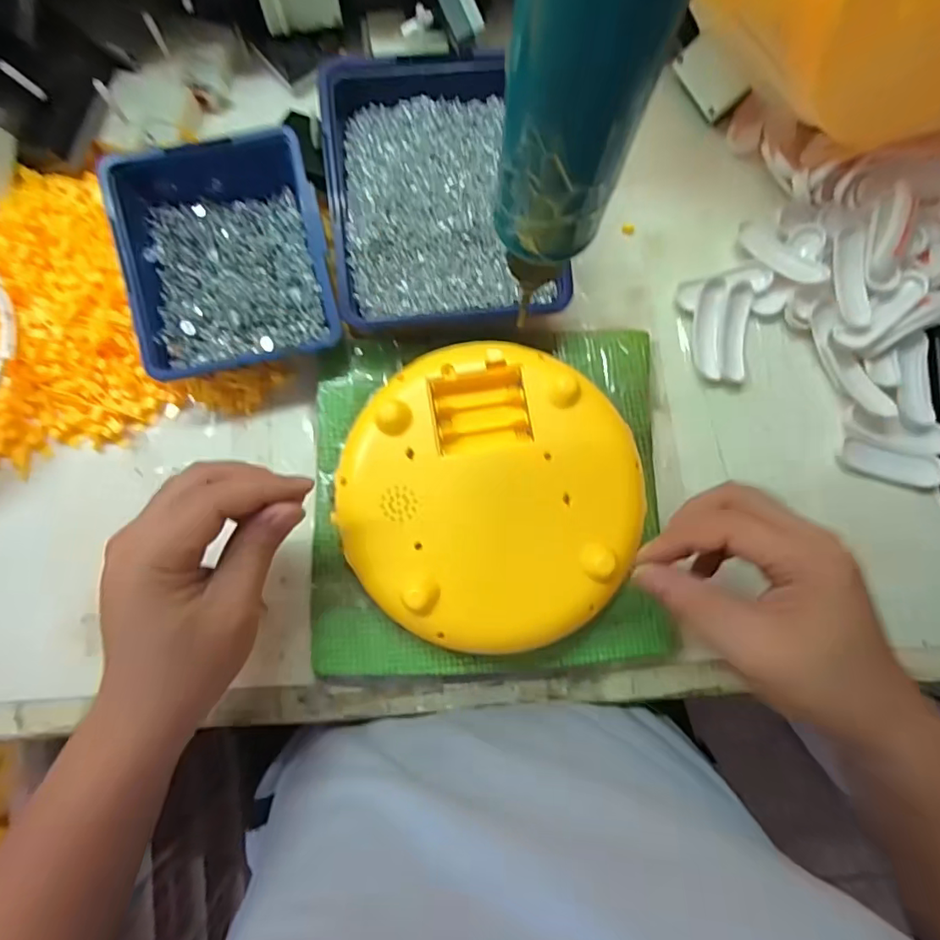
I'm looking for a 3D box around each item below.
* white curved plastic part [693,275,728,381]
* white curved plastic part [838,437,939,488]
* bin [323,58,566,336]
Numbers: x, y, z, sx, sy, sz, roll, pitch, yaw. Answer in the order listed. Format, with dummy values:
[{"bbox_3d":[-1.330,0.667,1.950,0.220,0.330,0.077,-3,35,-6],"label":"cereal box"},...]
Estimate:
[{"bbox_3d":[0.168,-0.099,0.373,0.020,0.014,0.068,4,81,-1],"label":"white curved plastic part"},{"bbox_3d":[0.290,-0.004,0.364,0.069,0.007,0.023,16,81,1],"label":"white curved plastic part"},{"bbox_3d":[-0.017,-0.176,0.342,0.138,0.044,0.168,-5,81,-3],"label":"bin"}]

